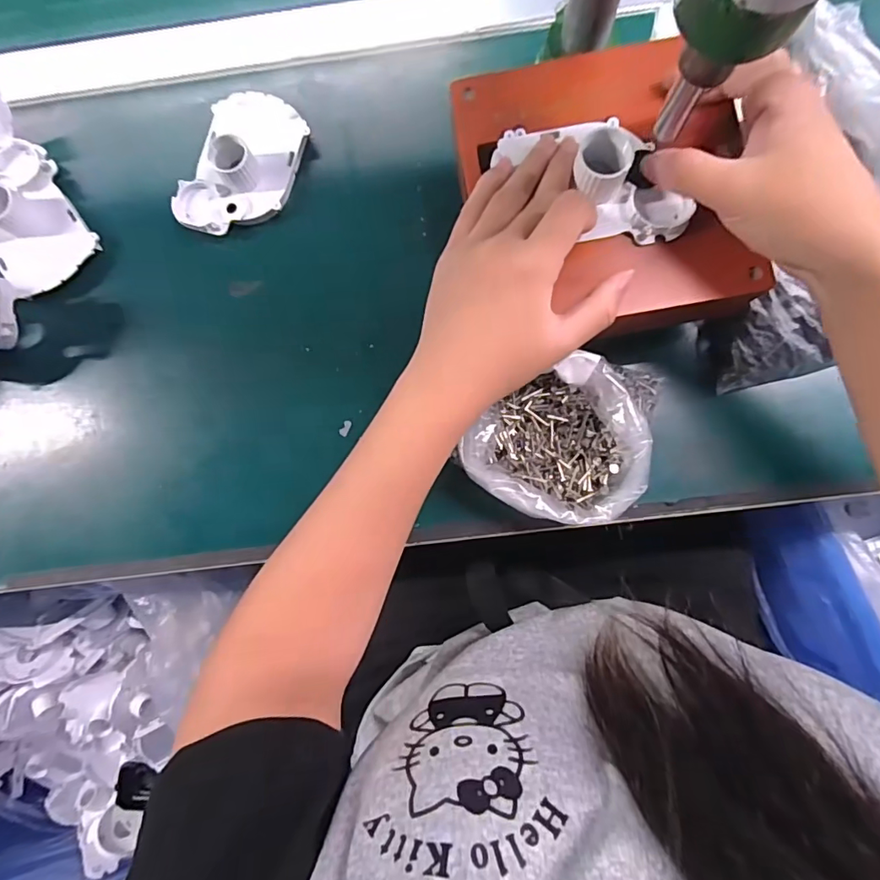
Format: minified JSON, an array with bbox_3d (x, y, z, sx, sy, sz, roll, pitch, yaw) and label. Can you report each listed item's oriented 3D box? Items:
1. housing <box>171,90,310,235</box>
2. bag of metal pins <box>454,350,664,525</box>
[{"bbox_3d":[-0.136,-0.189,0.348,0.065,0.032,0.103,21,87,4],"label":"housing"},{"bbox_3d":[0.076,-0.008,0.317,0.112,0.047,0.110,17,86,3],"label":"bag of metal pins"}]

